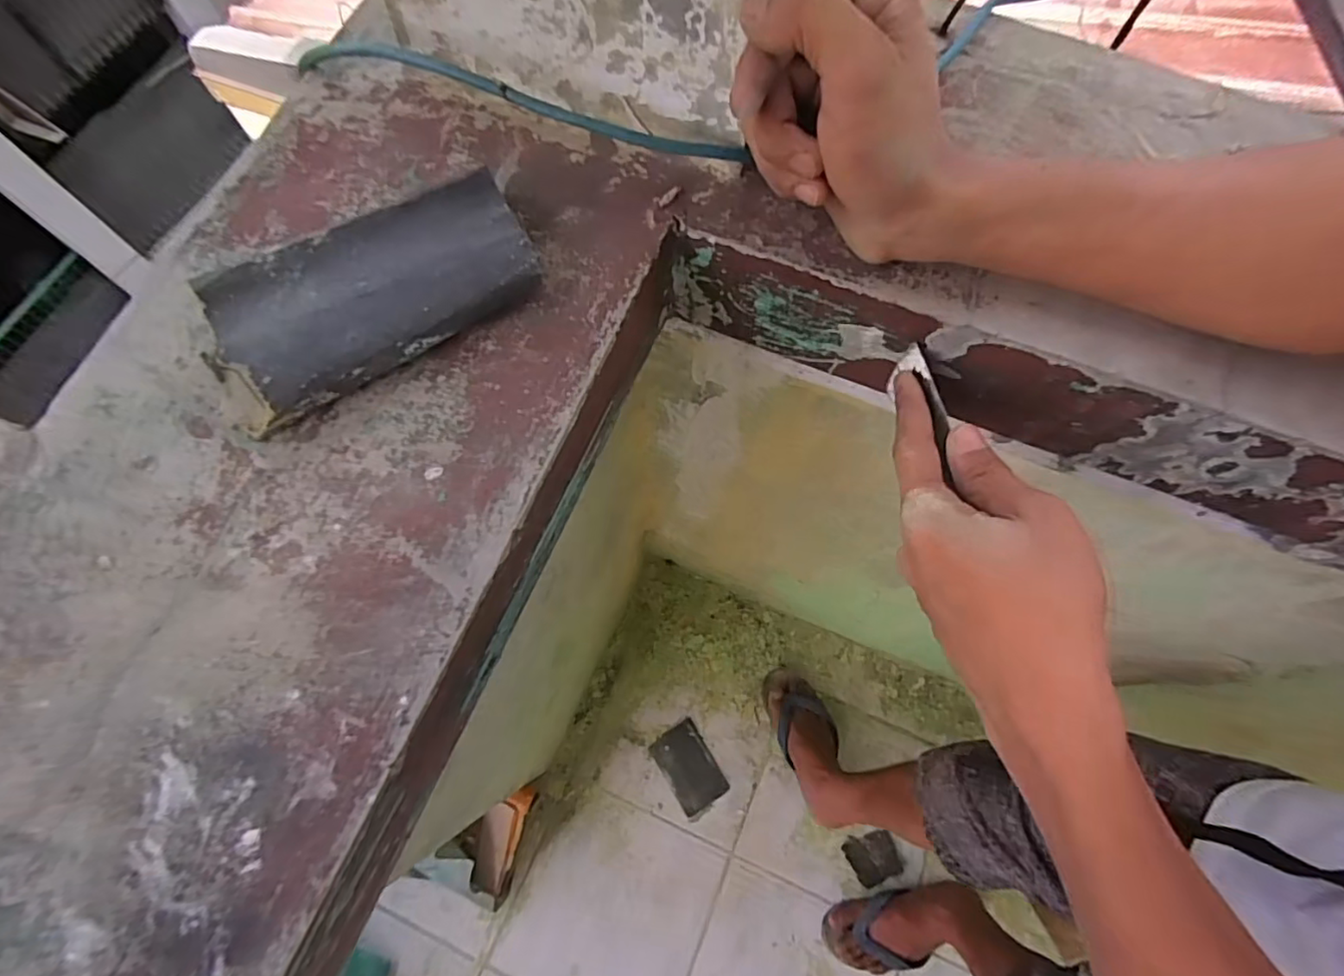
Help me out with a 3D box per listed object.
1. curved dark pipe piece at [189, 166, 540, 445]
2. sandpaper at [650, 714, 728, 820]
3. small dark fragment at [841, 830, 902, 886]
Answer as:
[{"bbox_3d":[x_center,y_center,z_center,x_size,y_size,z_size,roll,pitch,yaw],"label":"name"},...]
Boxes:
[{"bbox_3d":[-0.133,-0.083,0.266,0.144,0.027,0.065,-29,74,-12],"label":"curved dark pipe piece"},{"bbox_3d":[0.031,0.497,1.069,0.090,0.008,0.139,-30,74,-12],"label":"sandpaper"},{"bbox_3d":[0.341,0.627,1.023,0.081,0.010,0.073,-18,72,-8],"label":"small dark fragment"}]

